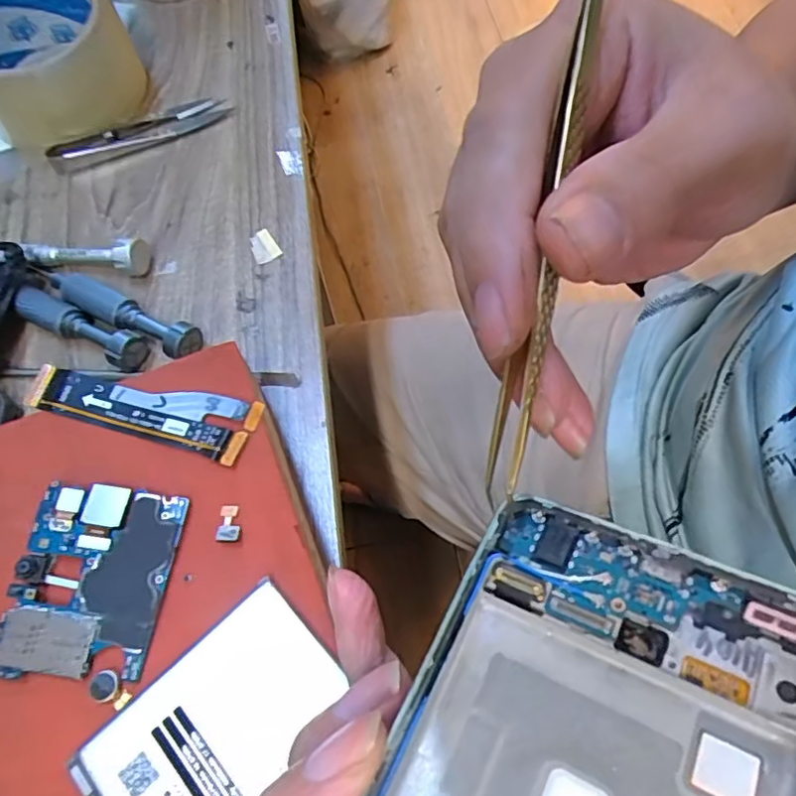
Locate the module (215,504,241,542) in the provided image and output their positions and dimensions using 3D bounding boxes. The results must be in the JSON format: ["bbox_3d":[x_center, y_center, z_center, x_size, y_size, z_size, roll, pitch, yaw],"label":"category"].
[{"bbox_3d":[-0.057,0.042,0.205,0.008,0.004,0.013,-2,64,3],"label":"module"}]

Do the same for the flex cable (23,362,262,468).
[{"bbox_3d":[-0.098,0.006,0.227,0.090,0.004,0.024,9,67,10],"label":"flex cable"}]

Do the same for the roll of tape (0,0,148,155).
[{"bbox_3d":[-0.210,-0.205,0.354,0.098,0.053,0.106,-28,66,-12],"label":"roll of tape"}]

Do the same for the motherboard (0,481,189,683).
[{"bbox_3d":[-0.100,0.058,0.197,0.049,0.005,0.059,5,65,7],"label":"motherboard"}]

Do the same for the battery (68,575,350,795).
[{"bbox_3d":[-0.050,0.101,0.175,0.075,0.005,0.058,-42,69,-15],"label":"battery"}]

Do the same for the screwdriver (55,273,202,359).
[{"bbox_3d":[-0.131,-0.041,0.287,0.084,0.016,0.016,26,67,14],"label":"screwdriver"}]

